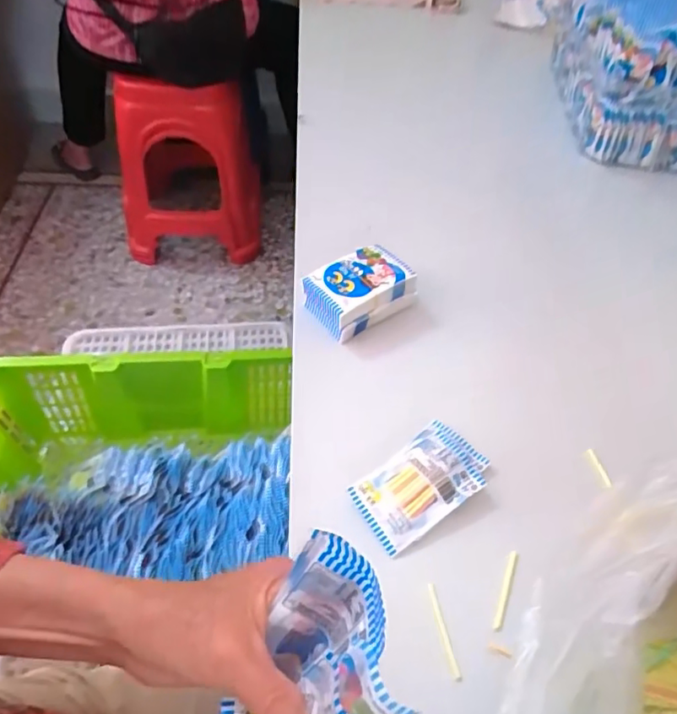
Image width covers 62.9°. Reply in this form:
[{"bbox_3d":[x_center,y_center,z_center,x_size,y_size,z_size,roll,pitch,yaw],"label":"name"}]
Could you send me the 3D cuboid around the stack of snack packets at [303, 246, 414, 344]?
[{"bbox_3d":[0.022,-0.072,0.597,0.108,0.047,0.073,-28,59,-25],"label":"stack of snack packets"}]

